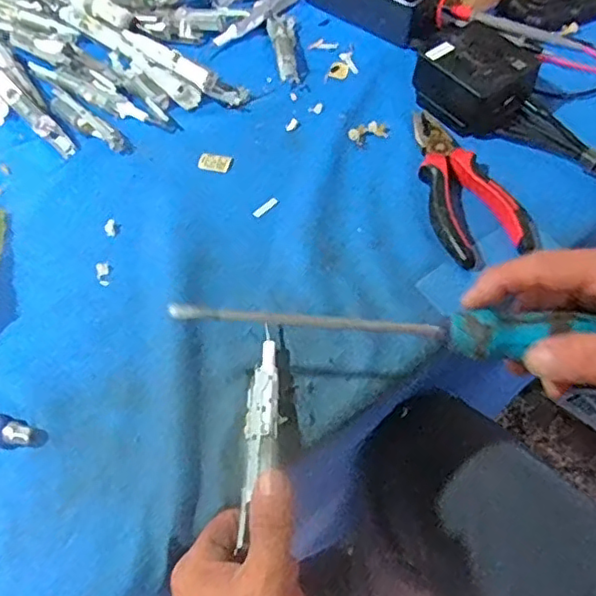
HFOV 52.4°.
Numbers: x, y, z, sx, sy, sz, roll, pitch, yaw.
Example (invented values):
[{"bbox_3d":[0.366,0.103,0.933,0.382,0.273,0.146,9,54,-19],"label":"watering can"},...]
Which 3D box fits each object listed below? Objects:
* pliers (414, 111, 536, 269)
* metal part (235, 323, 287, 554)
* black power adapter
[{"bbox_3d":[0.130,-0.095,0.484,0.069,0.018,0.157,-11,60,-7],"label":"pliers"},{"bbox_3d":[-0.022,0.080,0.369,0.021,0.019,0.133,4,54,2],"label":"metal part"},{"bbox_3d":[0.151,-0.191,0.523,0.095,0.045,0.076,33,64,18],"label":"black power adapter"}]

